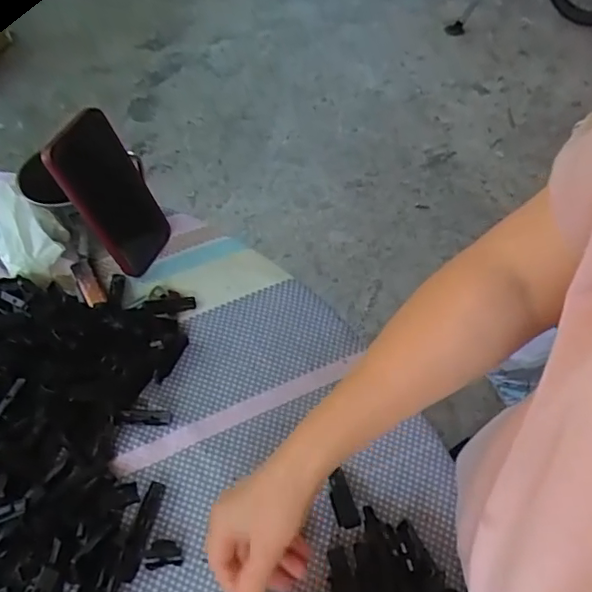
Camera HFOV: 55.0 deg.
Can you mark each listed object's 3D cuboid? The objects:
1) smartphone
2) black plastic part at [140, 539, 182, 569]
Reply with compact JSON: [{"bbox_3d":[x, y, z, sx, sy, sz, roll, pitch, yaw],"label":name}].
[{"bbox_3d":[-0.178,-0.100,0.557,0.015,0.161,0.077,9,53,29],"label":"smartphone"},{"bbox_3d":[-0.104,0.198,0.438,0.030,0.004,0.020,-6,56,-6],"label":"black plastic part"}]

